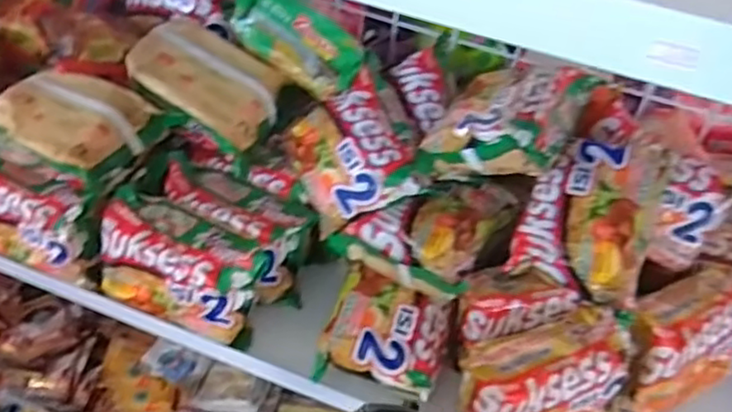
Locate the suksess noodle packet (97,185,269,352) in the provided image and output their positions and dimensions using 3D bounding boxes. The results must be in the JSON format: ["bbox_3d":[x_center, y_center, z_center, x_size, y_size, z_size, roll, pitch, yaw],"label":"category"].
[{"bbox_3d":[-0.163,0.055,0.580,0.143,0.092,0.068,19,49,11],"label":"suksess noodle packet"}]

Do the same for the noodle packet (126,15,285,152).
[{"bbox_3d":[-0.150,-0.117,0.624,0.136,0.032,0.095,30,59,-5],"label":"noodle packet"}]

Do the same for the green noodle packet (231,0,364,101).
[{"bbox_3d":[-0.064,-0.156,0.629,0.127,0.062,0.035,34,11,1],"label":"green noodle packet"}]

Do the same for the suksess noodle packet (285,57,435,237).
[{"bbox_3d":[-0.012,-0.051,0.605,0.114,0.040,0.134,-29,70,10],"label":"suksess noodle packet"}]

